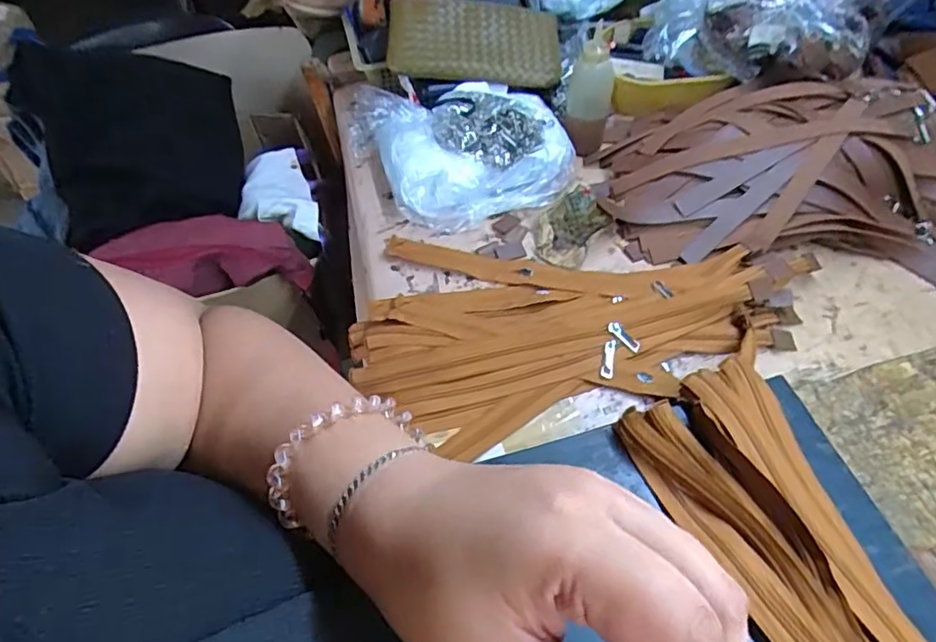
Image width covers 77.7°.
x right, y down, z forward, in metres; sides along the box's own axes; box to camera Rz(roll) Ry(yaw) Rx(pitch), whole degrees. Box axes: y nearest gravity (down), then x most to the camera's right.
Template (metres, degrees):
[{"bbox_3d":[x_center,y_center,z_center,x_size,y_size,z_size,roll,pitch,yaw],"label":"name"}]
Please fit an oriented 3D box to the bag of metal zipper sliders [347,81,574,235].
[{"bbox_3d":[-0.005,-0.192,0.649,0.232,0.072,0.170,-15,55,-9],"label":"bag of metal zipper sliders"}]

